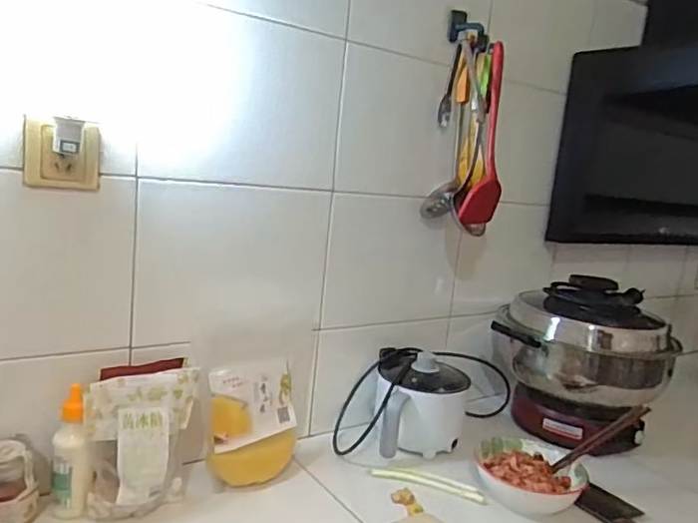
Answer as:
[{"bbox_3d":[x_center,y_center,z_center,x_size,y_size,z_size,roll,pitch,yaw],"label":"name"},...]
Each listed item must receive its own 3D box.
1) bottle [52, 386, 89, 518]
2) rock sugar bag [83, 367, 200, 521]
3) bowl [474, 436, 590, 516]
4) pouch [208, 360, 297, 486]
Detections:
[{"bbox_3d":[-0.370,0.255,0.782,0.045,0.168,0.037,0,12,-27],"label":"bottle"},{"bbox_3d":[-0.283,0.249,0.806,0.136,0.186,0.066,3,12,-18],"label":"rock sugar bag"},{"bbox_3d":[0.291,0.359,0.962,0.155,0.071,0.156,6,11,-1],"label":"bowl"},{"bbox_3d":[-0.145,0.256,0.922,0.158,0.176,0.058,-4,15,-41],"label":"pouch"}]

